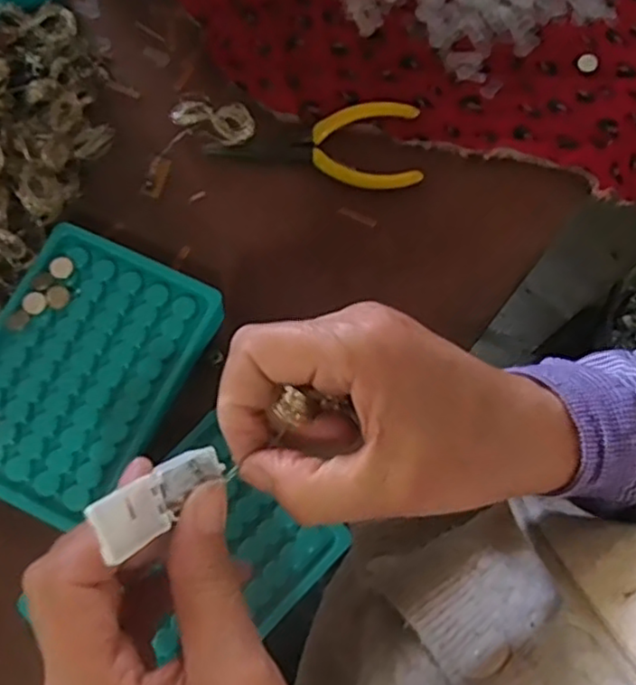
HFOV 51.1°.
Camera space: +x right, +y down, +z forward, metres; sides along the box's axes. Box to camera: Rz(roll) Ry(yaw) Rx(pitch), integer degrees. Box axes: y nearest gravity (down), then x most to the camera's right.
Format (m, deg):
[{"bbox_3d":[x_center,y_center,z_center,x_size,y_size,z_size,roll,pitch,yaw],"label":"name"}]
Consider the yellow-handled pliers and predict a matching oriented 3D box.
[{"bbox_3d":[-0.001,-0.114,0.381,0.119,0.011,0.046,0,73,-2],"label":"yellow-handled pliers"}]

